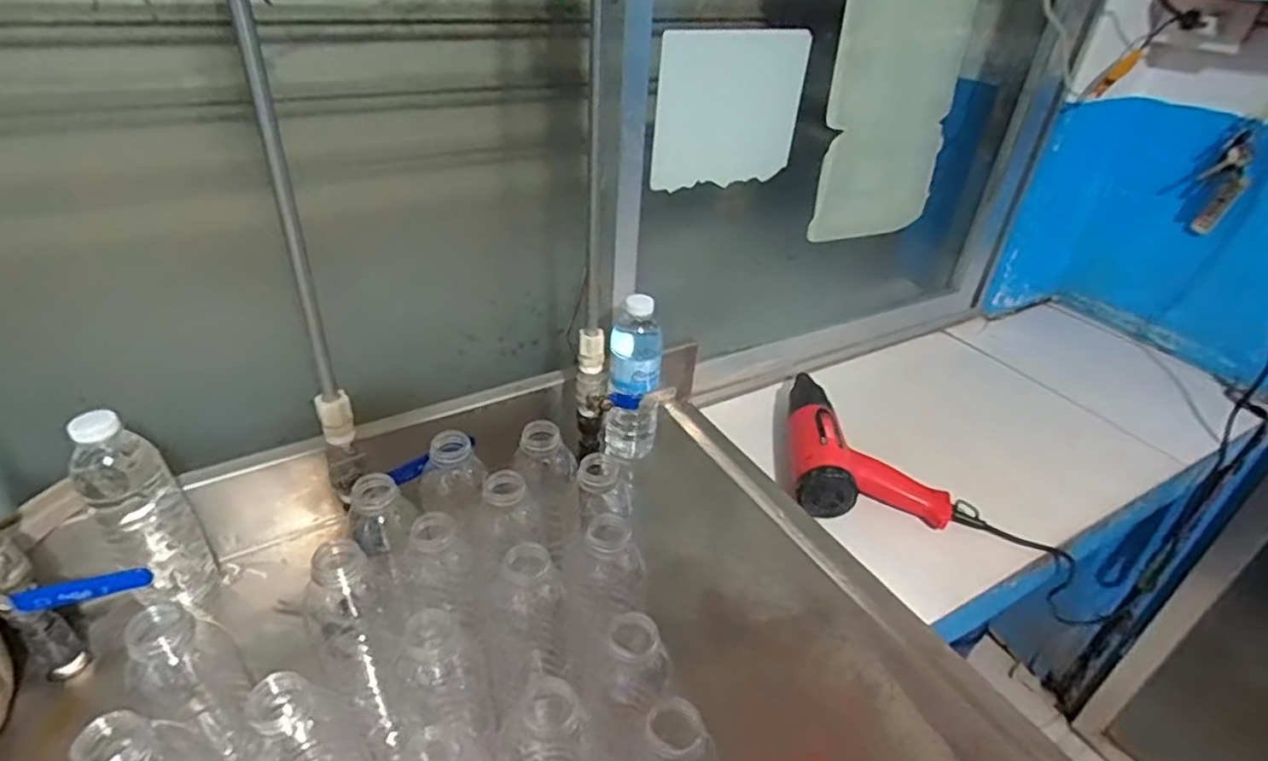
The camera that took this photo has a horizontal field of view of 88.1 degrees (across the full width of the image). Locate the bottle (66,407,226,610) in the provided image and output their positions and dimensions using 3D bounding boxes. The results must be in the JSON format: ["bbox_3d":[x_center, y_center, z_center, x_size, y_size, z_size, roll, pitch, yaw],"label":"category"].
[{"bbox_3d":[-0.420,0.116,0.566,0.060,0.204,0.054,-22,42,-32],"label":"bottle"}]

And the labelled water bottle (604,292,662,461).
[{"bbox_3d":[-0.001,-0.004,0.779,0.067,0.207,0.069,8,35,6],"label":"labelled water bottle"}]

